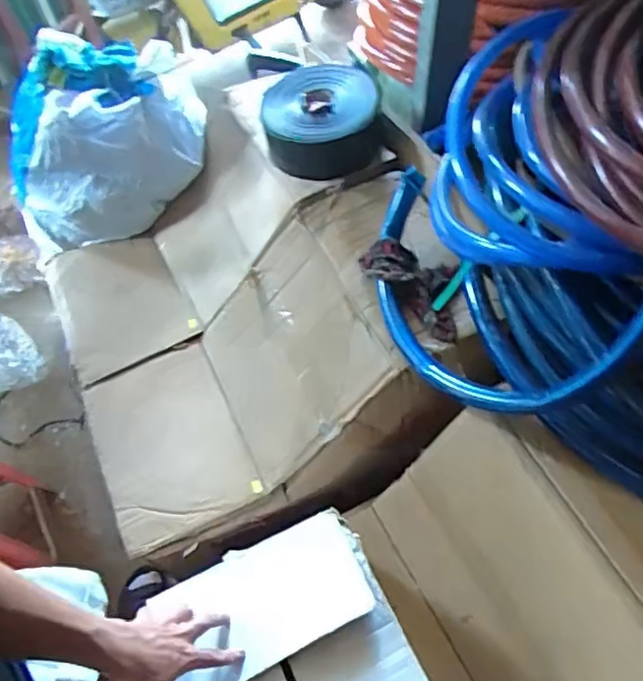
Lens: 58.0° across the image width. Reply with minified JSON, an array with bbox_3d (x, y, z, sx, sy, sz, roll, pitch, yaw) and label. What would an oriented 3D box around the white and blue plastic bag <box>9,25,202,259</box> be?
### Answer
[{"bbox_3d":[-0.469,-0.427,1.256,0.424,0.359,0.216,-7,58,-1],"label":"white and blue plastic bag"}]

